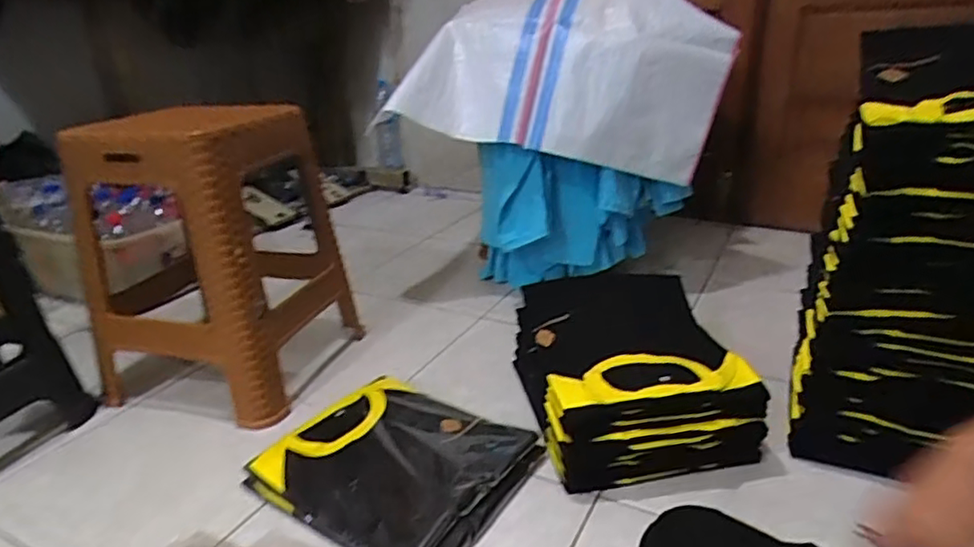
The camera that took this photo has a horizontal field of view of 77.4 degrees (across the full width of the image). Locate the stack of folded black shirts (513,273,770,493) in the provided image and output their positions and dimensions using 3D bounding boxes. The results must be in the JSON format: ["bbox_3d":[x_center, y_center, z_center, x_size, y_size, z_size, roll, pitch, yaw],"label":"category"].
[{"bbox_3d":[0.207,0.145,0.930,0.282,0.170,0.325,-7,24,-9],"label":"stack of folded black shirts"}]

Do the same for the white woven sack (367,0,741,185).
[{"bbox_3d":[0.179,-0.432,1.339,0.526,0.407,0.661,13,26,36],"label":"white woven sack"}]

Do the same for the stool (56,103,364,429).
[{"bbox_3d":[-0.462,-0.036,1.056,0.328,0.456,0.327,4,22,17],"label":"stool"}]

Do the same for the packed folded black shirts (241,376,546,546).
[{"bbox_3d":[-0.123,0.256,0.843,0.320,0.045,0.275,12,28,31],"label":"packed folded black shirts"}]

